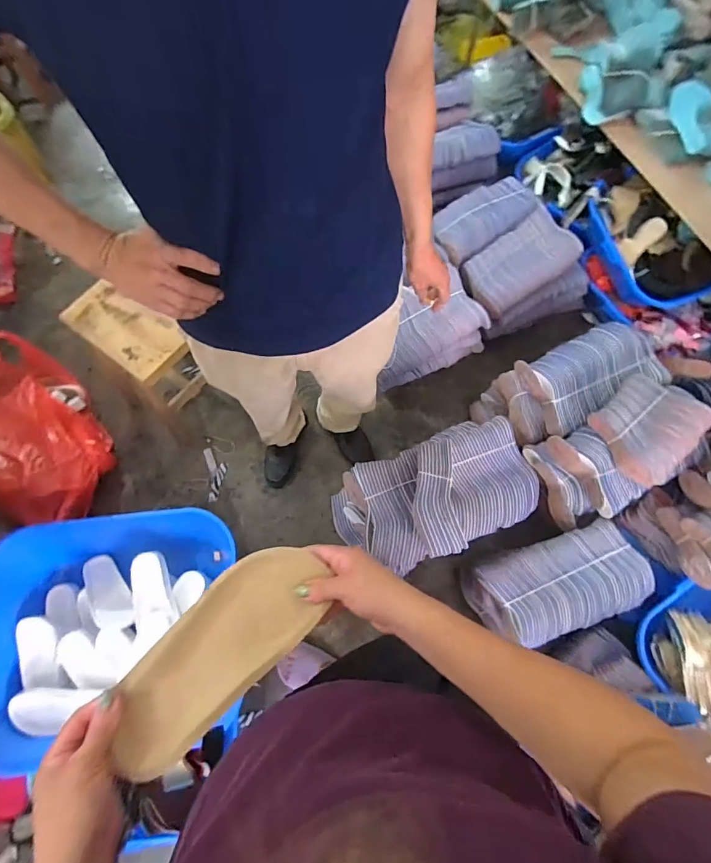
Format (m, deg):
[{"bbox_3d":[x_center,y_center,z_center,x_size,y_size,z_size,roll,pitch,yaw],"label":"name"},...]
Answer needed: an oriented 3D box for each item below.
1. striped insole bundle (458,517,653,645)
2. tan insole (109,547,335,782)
[{"bbox_3d":[0.543,0.419,1.156,0.410,0.218,0.228,-18,72,-7],"label":"striped insole bundle"},{"bbox_3d":[-0.129,0.212,0.413,0.100,0.008,0.230,41,70,12],"label":"tan insole"}]

